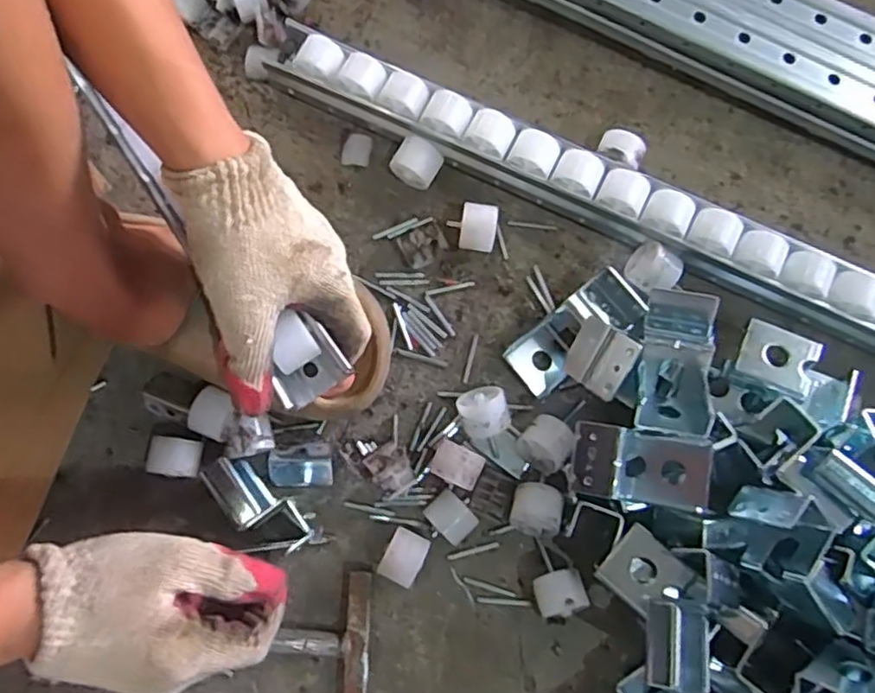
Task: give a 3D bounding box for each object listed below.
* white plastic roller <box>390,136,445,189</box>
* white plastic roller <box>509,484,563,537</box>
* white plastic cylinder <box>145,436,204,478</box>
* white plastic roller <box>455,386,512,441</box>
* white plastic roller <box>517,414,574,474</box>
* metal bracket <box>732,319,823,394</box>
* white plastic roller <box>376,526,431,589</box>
[{"bbox_3d":[-0.017,-0.141,0.507,0.033,0.030,0.030,25,80,5],"label":"white plastic roller"},{"bbox_3d":[0.068,0.115,0.463,0.033,0.035,0.035,13,80,3],"label":"white plastic roller"},{"bbox_3d":[-0.182,0.078,0.466,0.035,0.032,0.026,7,79,2],"label":"white plastic cylinder"},{"bbox_3d":[0.033,0.049,0.476,0.035,0.035,0.037,-19,80,-3],"label":"white plastic roller"},{"bbox_3d":[0.077,0.069,0.473,0.034,0.035,0.036,41,82,7],"label":"white plastic roller"},{"bbox_3d":[0.228,0.007,0.442,0.048,0.011,0.040,25,81,4],"label":"metal bracket"},{"bbox_3d":[-0.023,0.147,0.461,0.026,0.033,0.034,26,80,5],"label":"white plastic roller"}]

